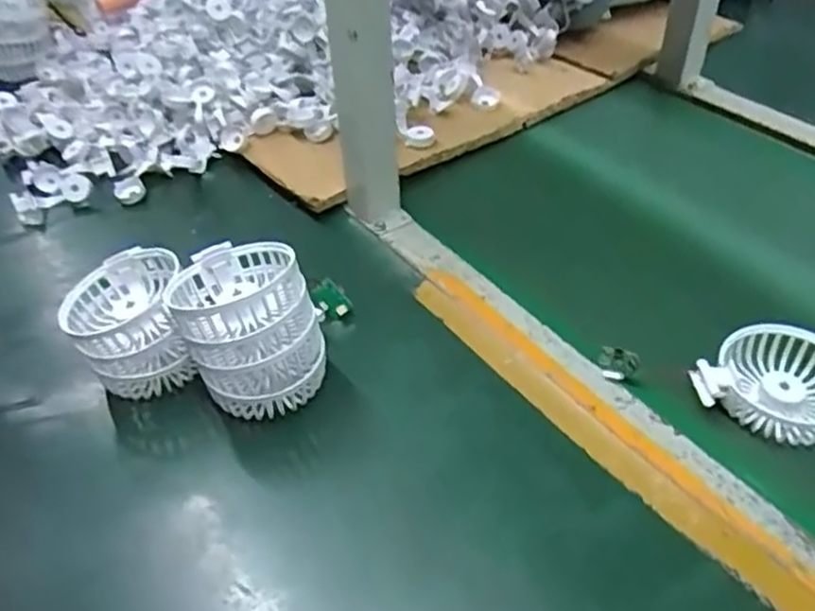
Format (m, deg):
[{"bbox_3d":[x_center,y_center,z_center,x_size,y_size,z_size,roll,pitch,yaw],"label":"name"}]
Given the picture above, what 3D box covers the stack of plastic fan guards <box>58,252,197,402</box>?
[{"bbox_3d":[-0.205,0.016,0.525,0.081,0.081,0.085,-18,45,-14],"label":"stack of plastic fan guards"}]

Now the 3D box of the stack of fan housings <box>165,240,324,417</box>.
[{"bbox_3d":[-0.116,0.016,0.510,0.092,0.101,0.097,-20,45,-15],"label":"stack of fan housings"}]

